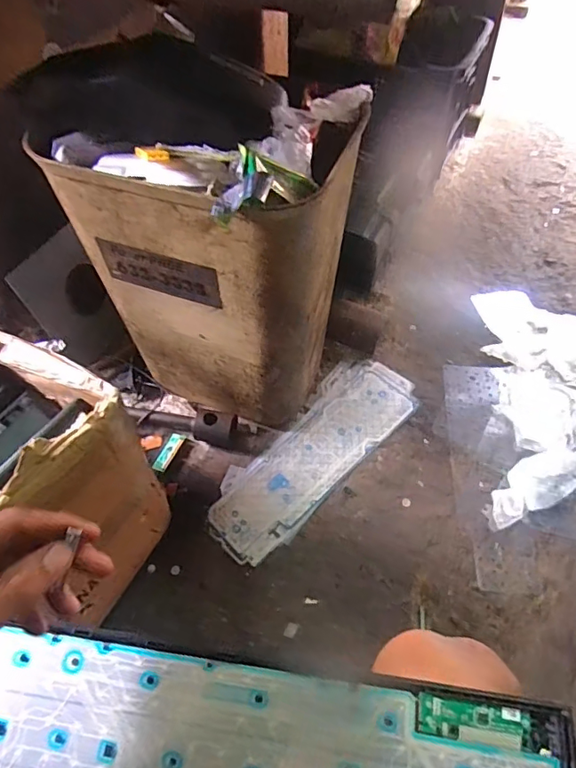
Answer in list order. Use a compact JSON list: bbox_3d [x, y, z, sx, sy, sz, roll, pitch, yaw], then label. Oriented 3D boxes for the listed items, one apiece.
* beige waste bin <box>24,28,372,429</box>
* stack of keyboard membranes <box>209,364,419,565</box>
[{"bbox_3d":[-0.109,-0.165,0.800,0.369,0.510,0.224,17,56,14],"label":"beige waste bin"},{"bbox_3d":[0.049,0.120,0.946,0.167,0.012,0.469,38,63,26],"label":"stack of keyboard membranes"}]

